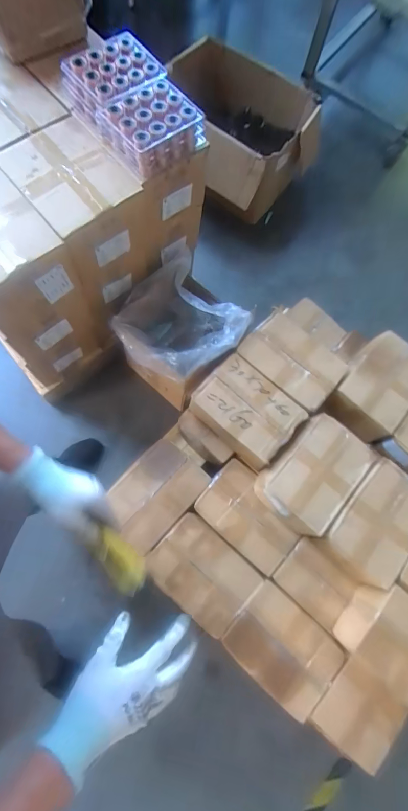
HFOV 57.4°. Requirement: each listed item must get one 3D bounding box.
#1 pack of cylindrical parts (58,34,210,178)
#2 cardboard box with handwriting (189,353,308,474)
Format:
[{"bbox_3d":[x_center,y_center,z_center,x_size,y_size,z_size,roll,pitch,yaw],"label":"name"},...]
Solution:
[{"bbox_3d":[-0.166,-0.705,0.884,0.202,0.108,0.327,-36,79,-14],"label":"pack of cylindrical parts"},{"bbox_3d":[0.121,0.021,1.057,0.264,0.126,0.184,42,74,8],"label":"cardboard box with handwriting"}]

